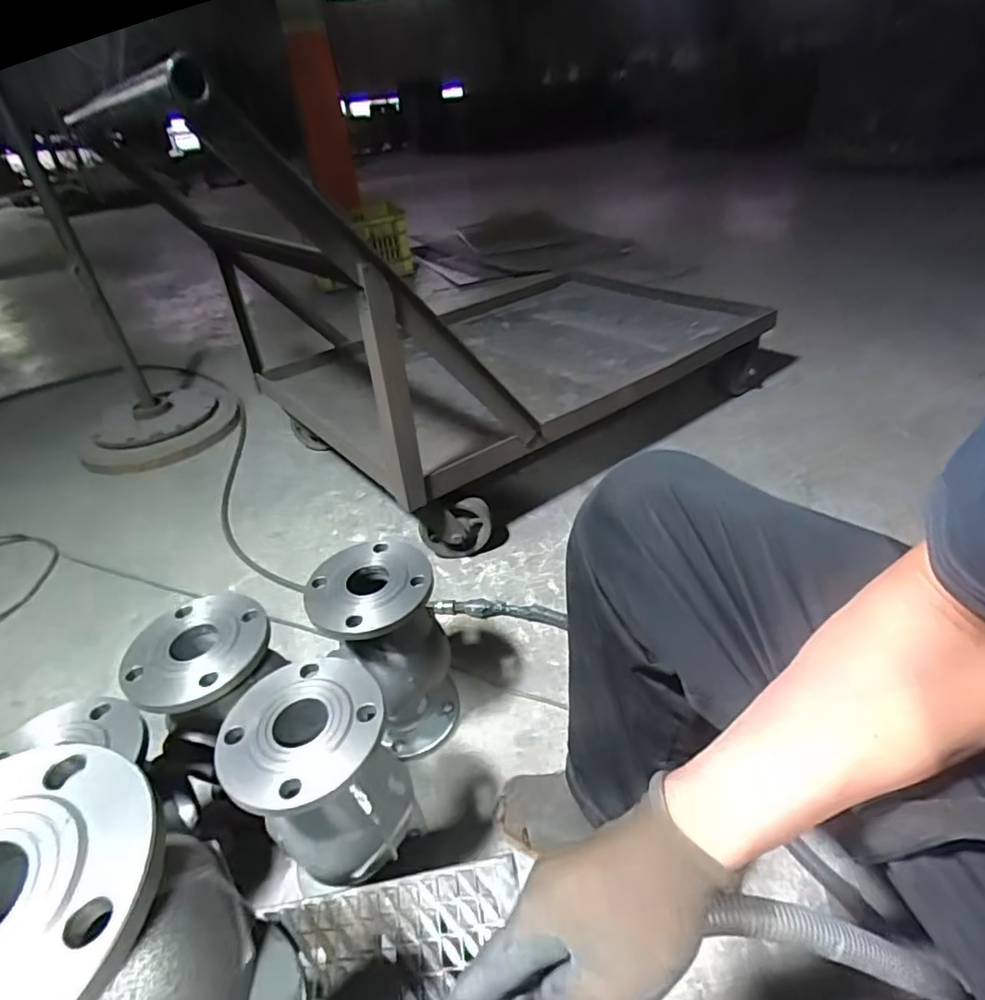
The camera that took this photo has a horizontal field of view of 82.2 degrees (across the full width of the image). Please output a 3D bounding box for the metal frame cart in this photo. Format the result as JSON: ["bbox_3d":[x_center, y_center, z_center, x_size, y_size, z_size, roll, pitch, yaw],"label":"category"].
[{"bbox_3d":[0.007,-0.526,1.338,1.385,0.805,0.827,-30,42,-30],"label":"metal frame cart"}]

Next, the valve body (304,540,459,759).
[{"bbox_3d":[-0.135,0.209,0.758,0.142,0.279,0.139,-4,37,3],"label":"valve body"}]

